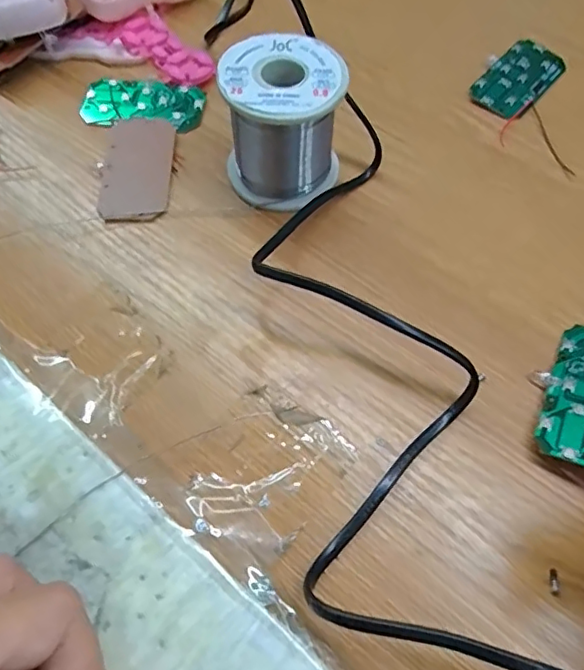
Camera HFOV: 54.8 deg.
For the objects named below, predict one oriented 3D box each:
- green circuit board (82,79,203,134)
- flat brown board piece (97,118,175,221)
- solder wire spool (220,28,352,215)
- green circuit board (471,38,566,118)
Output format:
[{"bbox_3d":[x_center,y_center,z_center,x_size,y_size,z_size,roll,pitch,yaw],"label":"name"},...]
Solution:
[{"bbox_3d":[-0.091,-0.143,0.348,0.074,0.006,0.041,5,61,2],"label":"green circuit board"},{"bbox_3d":[-0.088,-0.097,0.320,0.038,0.005,0.074,0,61,-1],"label":"flat brown board piece"},{"bbox_3d":[-0.005,-0.111,0.296,0.061,0.062,0.060,0,61,0],"label":"solder wire spool"},{"bbox_3d":[0.145,-0.166,0.361,0.041,0.004,0.076,38,67,18],"label":"green circuit board"}]

